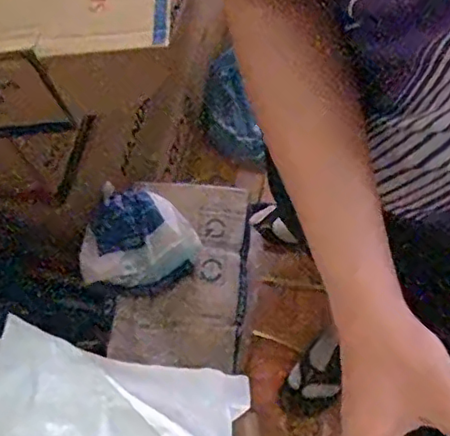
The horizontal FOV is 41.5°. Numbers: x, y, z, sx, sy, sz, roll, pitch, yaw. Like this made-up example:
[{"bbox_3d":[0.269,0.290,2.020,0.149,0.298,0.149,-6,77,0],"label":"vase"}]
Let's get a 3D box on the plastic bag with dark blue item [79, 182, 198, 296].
[{"bbox_3d":[-0.149,0.037,1.062,0.196,0.044,0.193,8,70,6],"label":"plastic bag with dark blue item"}]

